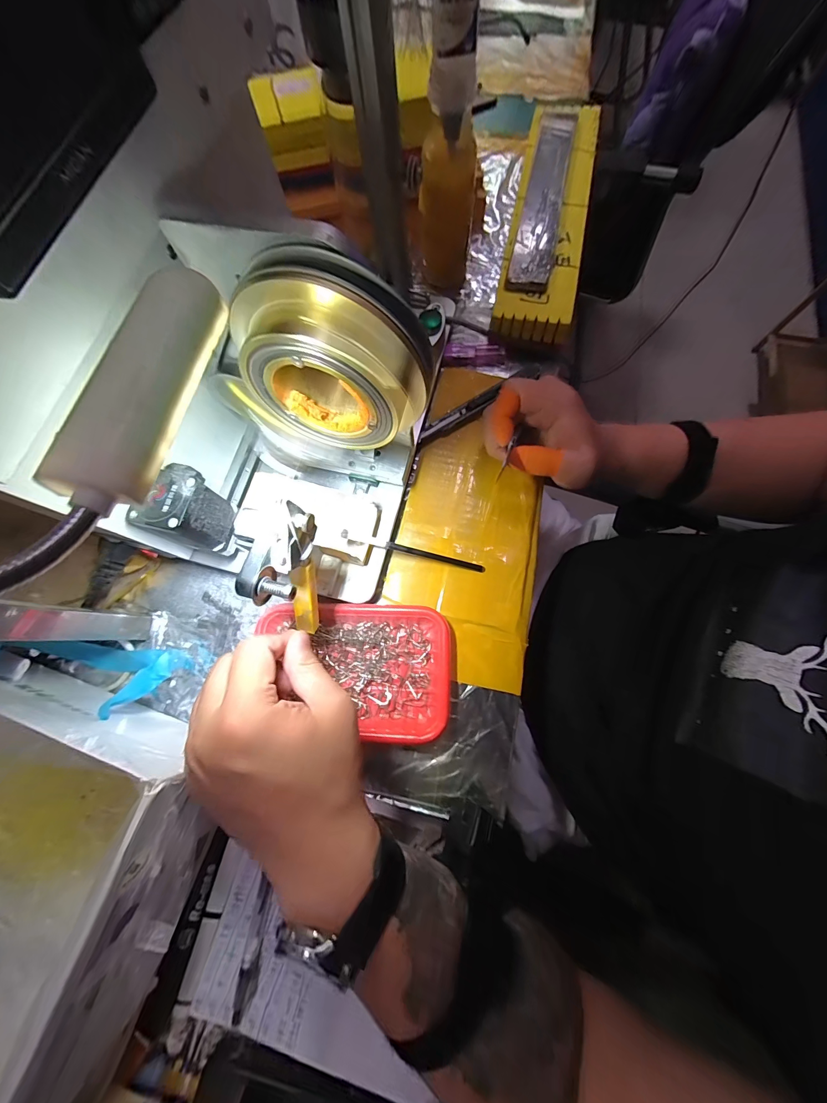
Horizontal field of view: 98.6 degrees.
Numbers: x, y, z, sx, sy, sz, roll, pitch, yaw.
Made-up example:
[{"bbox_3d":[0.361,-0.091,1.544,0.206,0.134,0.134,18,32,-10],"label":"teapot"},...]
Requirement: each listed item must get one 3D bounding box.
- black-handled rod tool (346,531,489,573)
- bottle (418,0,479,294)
[{"bbox_3d":[0.003,0.001,0.316,0.129,0.004,0.007,15,75,-11],"label":"black-handled rod tool"},{"bbox_3d":[0.033,-0.364,0.334,0.051,0.217,0.040,10,75,5],"label":"bottle"}]

